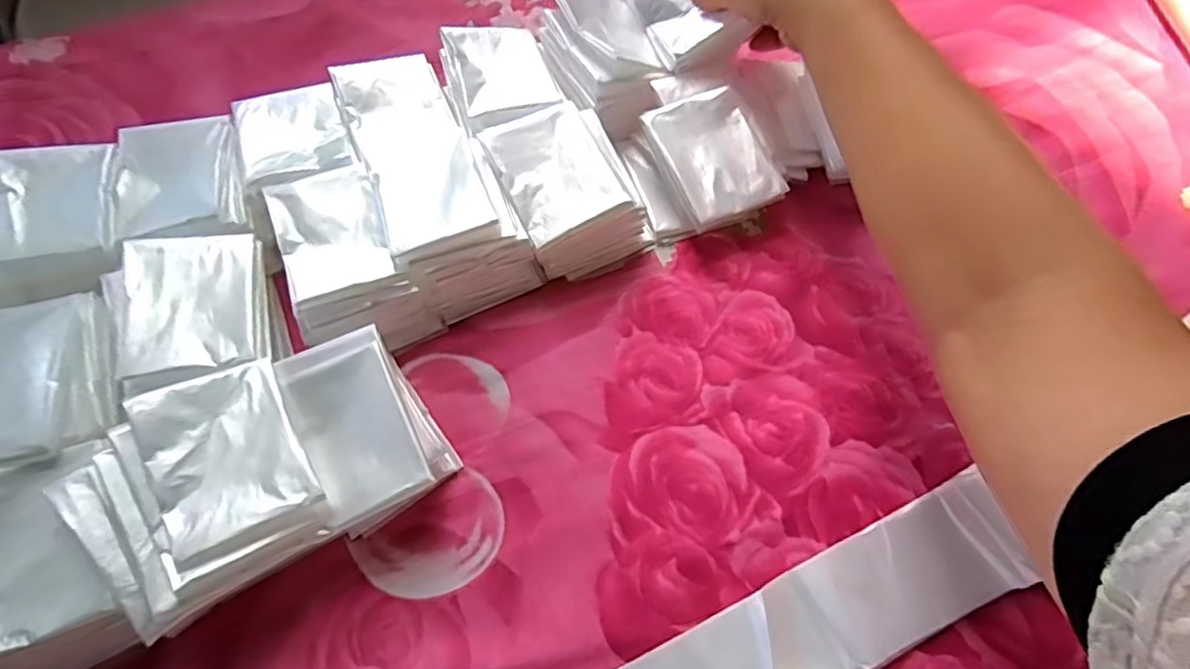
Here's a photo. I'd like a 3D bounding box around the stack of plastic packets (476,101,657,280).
[{"bbox_3d":[-0.016,-0.091,0.389,0.074,0.050,0.096,-25,65,-10],"label":"stack of plastic packets"}]

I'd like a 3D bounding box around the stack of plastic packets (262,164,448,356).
[{"bbox_3d":[-0.148,-0.041,0.366,0.070,0.052,0.104,-27,65,-10],"label":"stack of plastic packets"}]

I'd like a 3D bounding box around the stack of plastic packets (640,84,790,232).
[{"bbox_3d":[0.076,-0.111,0.404,0.066,0.040,0.085,-21,64,-8],"label":"stack of plastic packets"}]

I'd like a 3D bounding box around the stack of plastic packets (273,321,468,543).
[{"bbox_3d":[-0.119,0.050,0.330,0.062,0.038,0.097,-26,65,-10],"label":"stack of plastic packets"}]

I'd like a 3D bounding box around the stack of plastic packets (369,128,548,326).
[{"bbox_3d":[-0.087,-0.067,0.379,0.072,0.050,0.100,-27,65,-11],"label":"stack of plastic packets"}]

